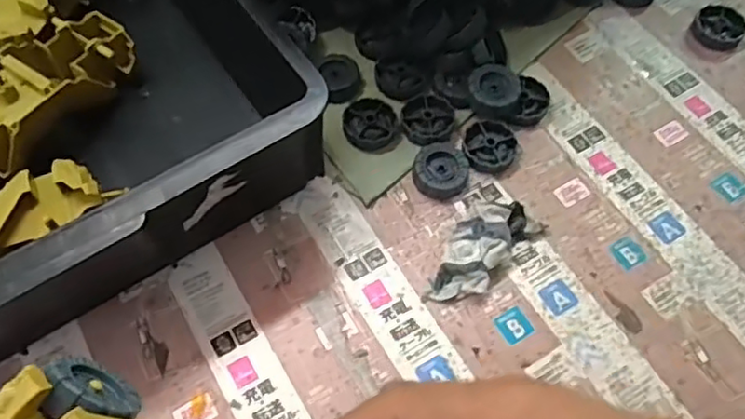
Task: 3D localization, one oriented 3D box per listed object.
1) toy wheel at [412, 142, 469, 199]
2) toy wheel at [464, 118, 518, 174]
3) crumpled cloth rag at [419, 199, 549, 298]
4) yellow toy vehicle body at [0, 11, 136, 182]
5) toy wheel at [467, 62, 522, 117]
[{"bbox_3d":[0.047,-0.028,0.438,0.037,0.011,0.038,0,63,0],"label":"toy wheel"},{"bbox_3d":[0.085,-0.046,0.451,0.036,0.010,0.044,10,64,5],"label":"toy wheel"},{"bbox_3d":[0.069,0.026,0.407,0.039,0.022,0.083,39,70,18],"label":"crumpled cloth rag"},{"bbox_3d":[-0.239,-0.065,0.431,0.065,0.055,0.179,34,68,16],"label":"yellow toy vehicle body"},{"bbox_3d":[0.089,-0.088,0.458,0.037,0.020,0.035,0,63,0],"label":"toy wheel"}]

